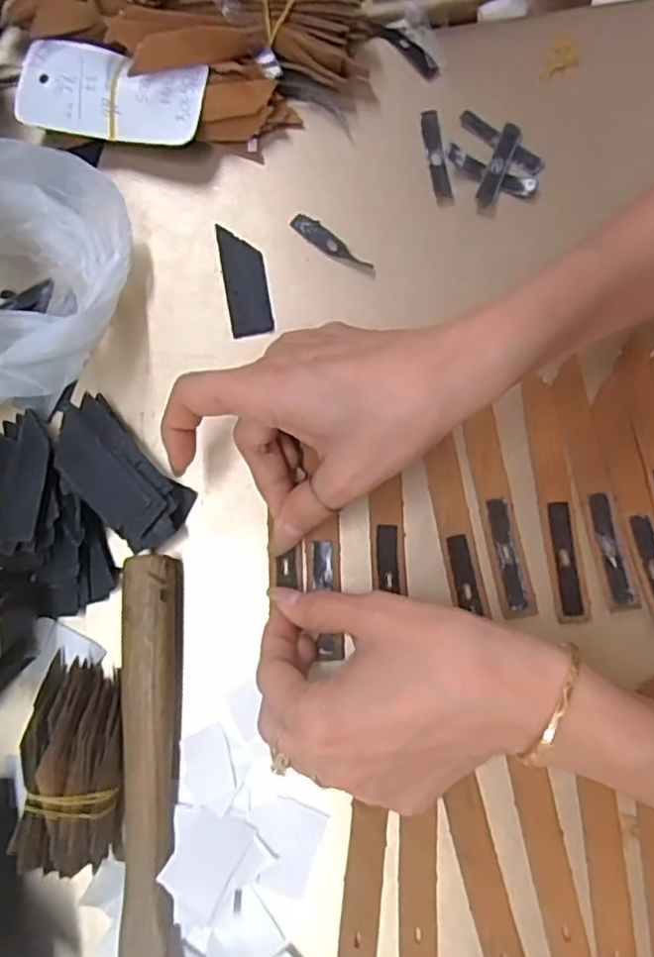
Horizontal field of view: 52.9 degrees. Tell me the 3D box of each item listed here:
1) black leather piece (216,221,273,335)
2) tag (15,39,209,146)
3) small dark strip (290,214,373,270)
[{"bbox_3d":[-0.044,-0.108,0.354,0.022,0.004,0.063,-10,78,0],"label":"black leather piece"},{"bbox_3d":[-0.121,-0.211,0.360,0.104,0.011,0.051,16,90,5],"label":"tag"},{"bbox_3d":[0.002,-0.128,0.357,0.051,0.004,0.010,38,81,9],"label":"small dark strip"}]

